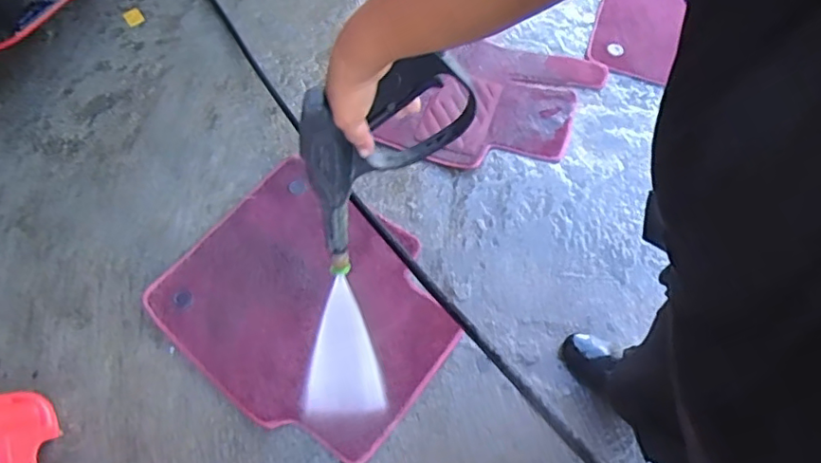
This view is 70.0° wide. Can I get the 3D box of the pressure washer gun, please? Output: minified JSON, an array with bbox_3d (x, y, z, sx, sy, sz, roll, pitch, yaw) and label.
[{"bbox_3d":[-0.032,-0.084,0.676,0.193,0.286,0.075,-22,65,-8],"label":"pressure washer gun"}]

